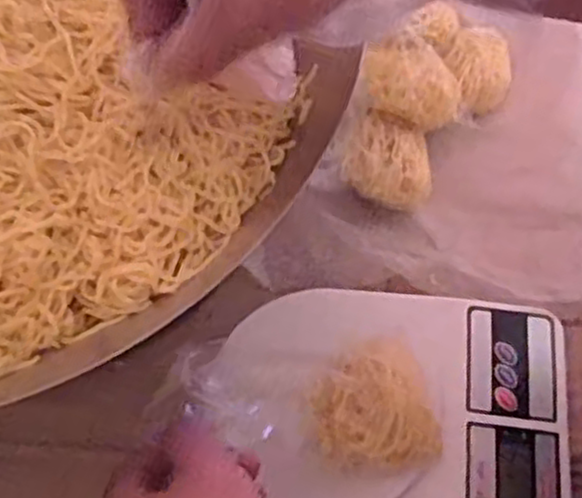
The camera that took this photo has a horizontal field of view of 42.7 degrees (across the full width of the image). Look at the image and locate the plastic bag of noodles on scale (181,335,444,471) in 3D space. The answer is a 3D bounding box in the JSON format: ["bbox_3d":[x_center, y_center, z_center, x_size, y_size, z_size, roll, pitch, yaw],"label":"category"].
[{"bbox_3d":[0.011,0.079,0.401,0.152,0.054,0.071,14,65,-34],"label":"plastic bag of noodles on scale"}]

